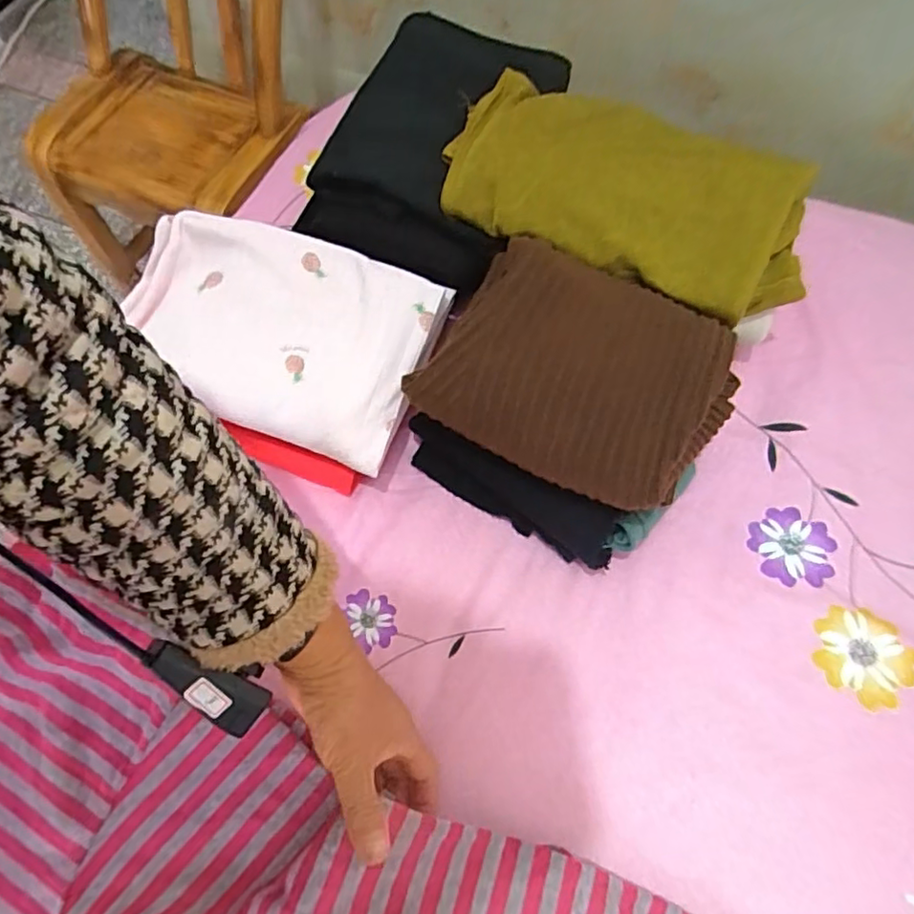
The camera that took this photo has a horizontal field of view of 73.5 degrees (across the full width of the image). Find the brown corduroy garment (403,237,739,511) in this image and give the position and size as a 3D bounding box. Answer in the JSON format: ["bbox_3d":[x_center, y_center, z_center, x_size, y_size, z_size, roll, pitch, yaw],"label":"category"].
[{"bbox_3d":[0.091,-0.066,0.452,0.205,0.070,0.166,26,71,15],"label":"brown corduroy garment"}]

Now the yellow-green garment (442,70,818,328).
[{"bbox_3d":[0.137,-0.221,0.515,0.301,0.050,0.145,23,86,11],"label":"yellow-green garment"}]

